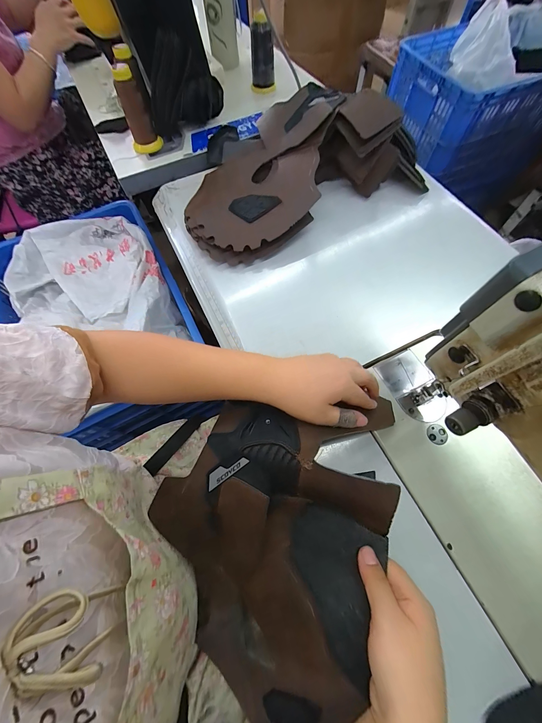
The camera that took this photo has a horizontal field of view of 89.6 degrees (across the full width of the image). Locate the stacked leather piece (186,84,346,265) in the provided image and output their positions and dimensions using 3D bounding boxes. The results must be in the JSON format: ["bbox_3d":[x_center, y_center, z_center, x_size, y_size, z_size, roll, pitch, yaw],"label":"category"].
[{"bbox_3d":[-0.015,-0.348,0.498,0.221,0.087,0.372,14,67,8],"label":"stacked leather piece"}]

